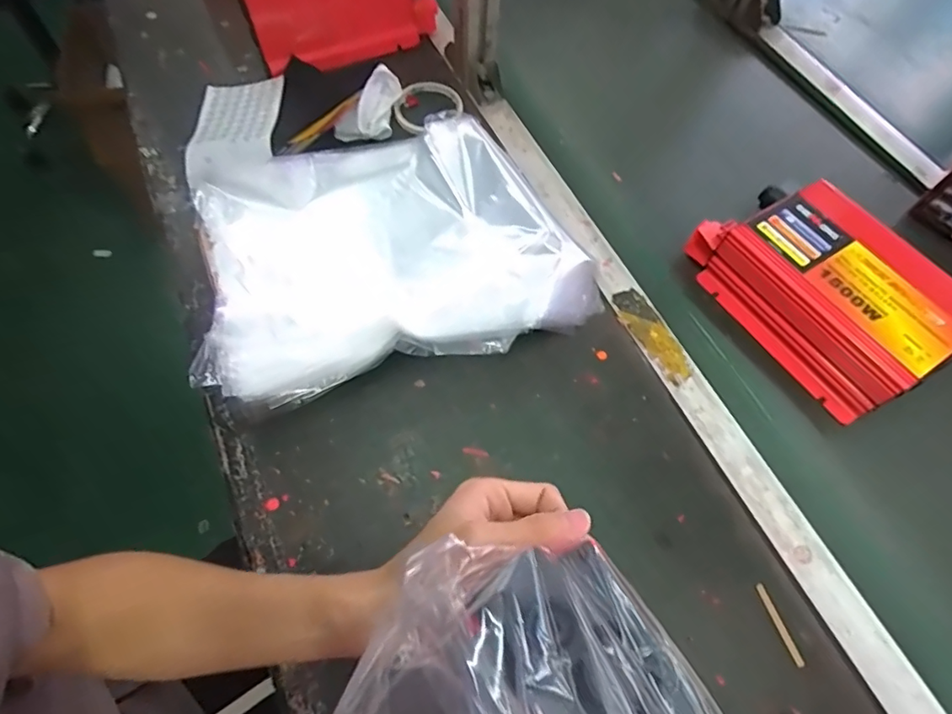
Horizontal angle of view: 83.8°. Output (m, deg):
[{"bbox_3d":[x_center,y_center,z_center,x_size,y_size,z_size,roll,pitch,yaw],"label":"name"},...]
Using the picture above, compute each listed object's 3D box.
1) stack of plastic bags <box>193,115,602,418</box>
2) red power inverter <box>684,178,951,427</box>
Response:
[{"bbox_3d":[-0.086,-0.110,0.537,0.370,0.050,0.282,-15,64,-10],"label":"stack of plastic bags"},{"bbox_3d":[0.348,-0.067,0.528,0.157,0.071,0.223,-26,66,-15],"label":"red power inverter"}]

